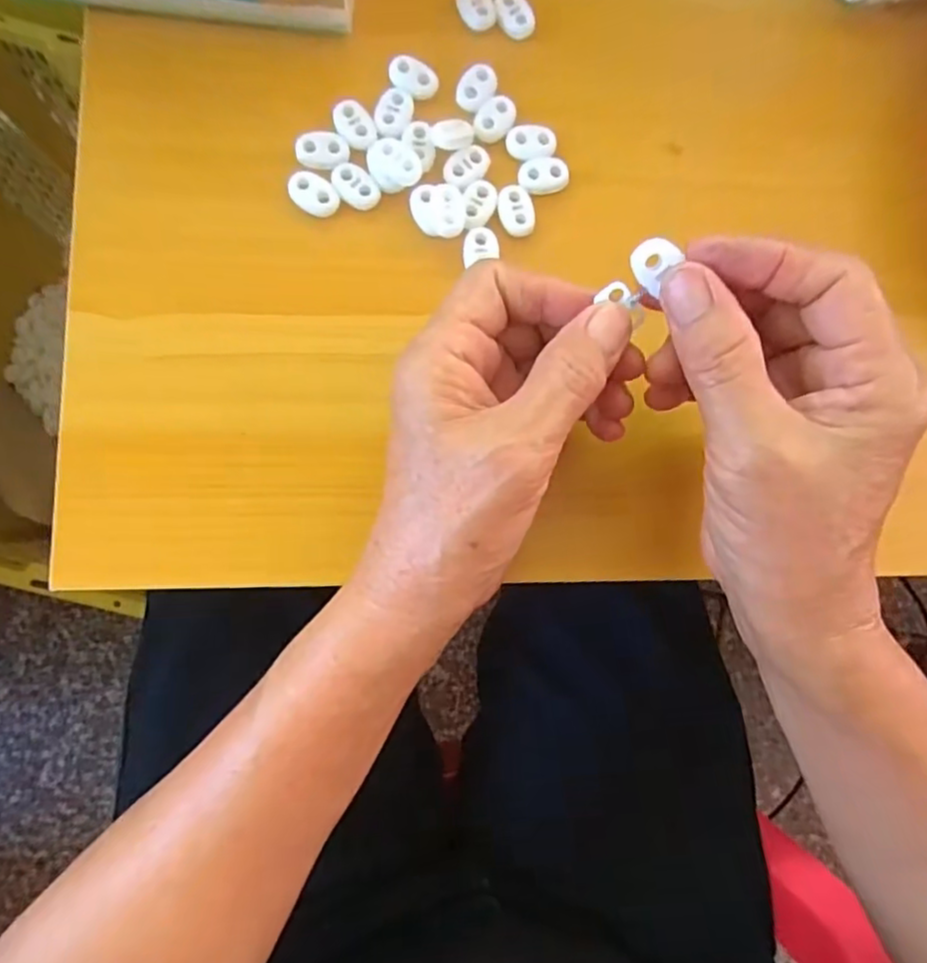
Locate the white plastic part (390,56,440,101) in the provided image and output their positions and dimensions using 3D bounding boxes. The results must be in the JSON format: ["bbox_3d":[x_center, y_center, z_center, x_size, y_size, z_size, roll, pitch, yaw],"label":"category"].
[{"bbox_3d":[-0.022,-0.179,0.277,0.023,0.004,0.016,35,81,-2],"label":"white plastic part"}]

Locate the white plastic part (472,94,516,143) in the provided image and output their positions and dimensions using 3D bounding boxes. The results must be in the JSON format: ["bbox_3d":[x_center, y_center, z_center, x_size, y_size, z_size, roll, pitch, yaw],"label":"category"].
[{"bbox_3d":[0.014,-0.162,0.280,0.016,0.004,0.023,25,81,-3],"label":"white plastic part"}]

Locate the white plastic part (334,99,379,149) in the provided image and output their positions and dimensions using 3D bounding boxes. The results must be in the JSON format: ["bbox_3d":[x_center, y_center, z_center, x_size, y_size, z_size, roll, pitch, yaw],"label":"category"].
[{"bbox_3d":[-0.047,-0.154,0.272,0.016,0.004,0.023,-33,88,-9],"label":"white plastic part"}]

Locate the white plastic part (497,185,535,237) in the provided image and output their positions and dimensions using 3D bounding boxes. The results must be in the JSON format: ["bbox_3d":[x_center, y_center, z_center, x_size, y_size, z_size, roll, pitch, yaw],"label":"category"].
[{"bbox_3d":[0.023,-0.120,0.276,0.015,0.004,0.022,-20,86,-9],"label":"white plastic part"}]

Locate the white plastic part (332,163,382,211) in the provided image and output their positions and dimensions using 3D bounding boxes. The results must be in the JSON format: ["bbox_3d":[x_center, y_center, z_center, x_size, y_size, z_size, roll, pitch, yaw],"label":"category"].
[{"bbox_3d":[-0.047,-0.127,0.272,0.015,0.006,0.022,-44,90,-10],"label":"white plastic part"}]

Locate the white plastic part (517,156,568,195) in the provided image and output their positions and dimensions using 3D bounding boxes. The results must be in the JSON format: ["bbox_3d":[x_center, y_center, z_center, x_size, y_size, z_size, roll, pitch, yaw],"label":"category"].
[{"bbox_3d":[0.036,-0.136,0.281,0.022,0.004,0.015,-7,84,-8],"label":"white plastic part"}]

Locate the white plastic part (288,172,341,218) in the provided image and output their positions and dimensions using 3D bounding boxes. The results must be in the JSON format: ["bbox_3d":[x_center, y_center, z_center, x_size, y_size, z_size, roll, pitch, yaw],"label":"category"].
[{"bbox_3d":[-0.064,-0.122,0.270,0.022,0.006,0.015,20,81,-4],"label":"white plastic part"}]

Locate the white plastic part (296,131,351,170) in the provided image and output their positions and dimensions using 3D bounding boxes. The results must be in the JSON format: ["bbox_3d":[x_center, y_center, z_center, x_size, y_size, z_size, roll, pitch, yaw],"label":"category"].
[{"bbox_3d":[-0.060,-0.142,0.269,0.022,0.004,0.017,0,83,-7],"label":"white plastic part"}]

